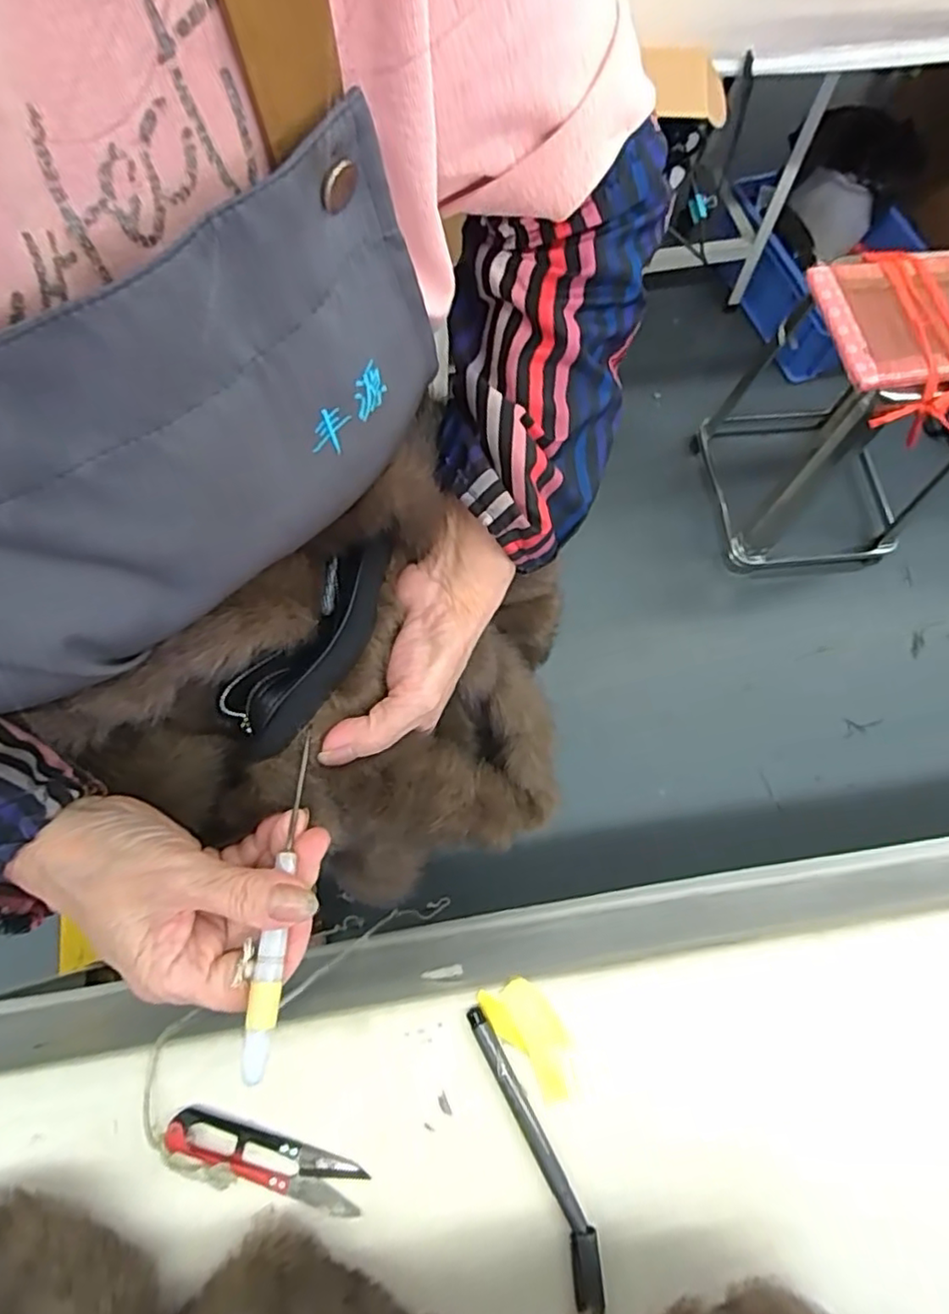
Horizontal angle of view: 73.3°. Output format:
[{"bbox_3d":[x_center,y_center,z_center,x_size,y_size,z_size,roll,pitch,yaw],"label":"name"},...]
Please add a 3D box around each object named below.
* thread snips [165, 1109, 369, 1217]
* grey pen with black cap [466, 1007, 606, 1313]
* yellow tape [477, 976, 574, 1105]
[{"bbox_3d":[-0.109,0.262,0.332,0.104,0.011,0.023,20,71,4],"label":"thread snips"},{"bbox_3d":[0.034,0.262,0.338,0.020,0.009,0.147,-21,73,-9],"label":"grey pen with black cap"},{"bbox_3d":[0.033,0.212,0.358,0.031,0.006,0.066,-35,76,-13],"label":"yellow tape"}]

